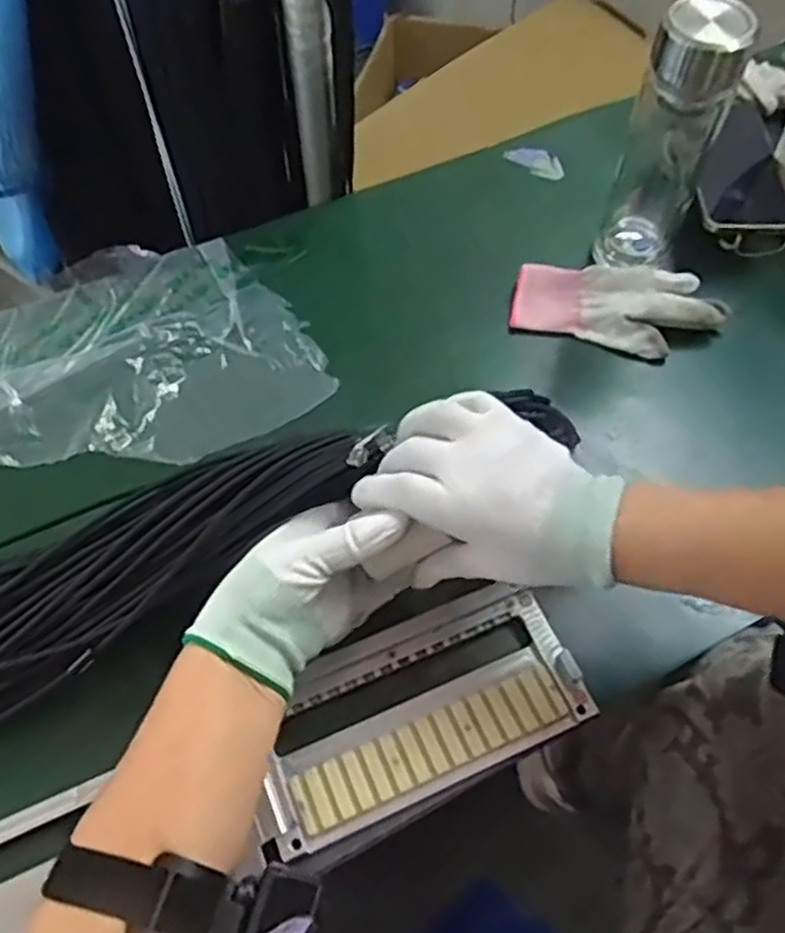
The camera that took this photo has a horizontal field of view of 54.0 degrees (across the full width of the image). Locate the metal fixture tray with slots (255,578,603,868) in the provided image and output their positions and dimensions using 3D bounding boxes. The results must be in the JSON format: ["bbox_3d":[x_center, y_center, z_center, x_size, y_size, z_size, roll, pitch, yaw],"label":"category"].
[{"bbox_3d":[0.011,0.148,0.474,0.205,0.015,0.102,-20,61,-13],"label":"metal fixture tray with slots"}]

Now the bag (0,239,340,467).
[{"bbox_3d":[-0.226,-0.094,0.613,0.334,0.045,0.216,-5,56,-10],"label":"bag"}]

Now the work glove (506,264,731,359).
[{"bbox_3d":[0.185,-0.133,0.630,0.163,0.030,0.077,14,59,8],"label":"work glove"}]

